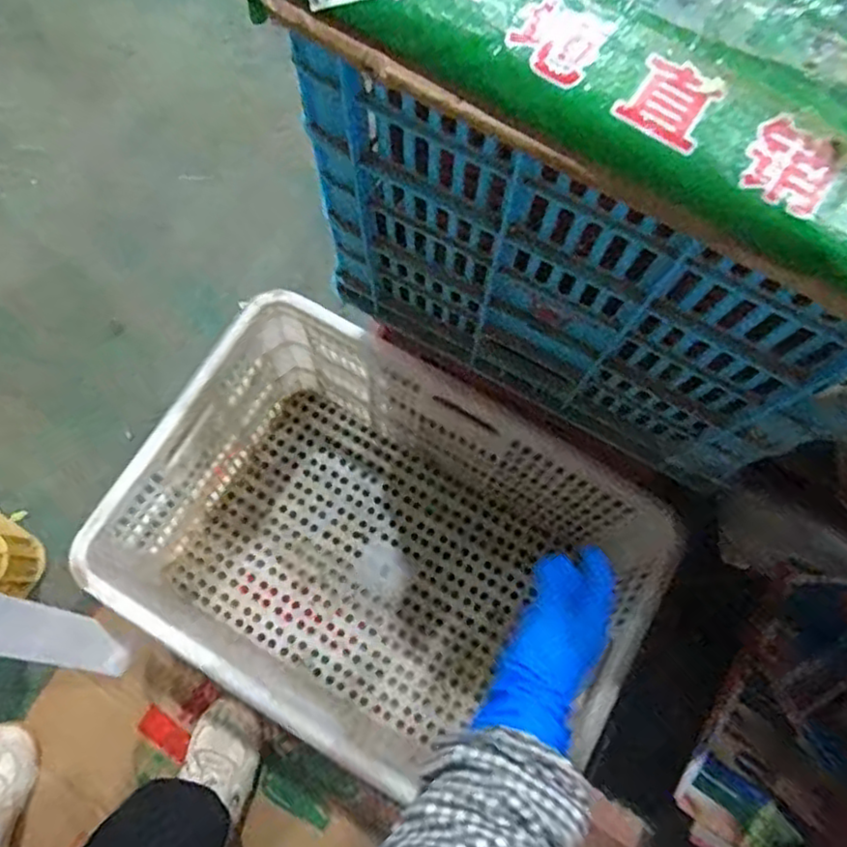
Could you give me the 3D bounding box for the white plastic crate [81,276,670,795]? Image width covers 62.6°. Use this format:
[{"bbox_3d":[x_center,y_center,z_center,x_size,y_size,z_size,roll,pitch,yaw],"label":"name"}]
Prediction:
[{"bbox_3d":[-0.051,0.186,0.937,0.594,0.330,0.438,31,77,8],"label":"white plastic crate"}]

